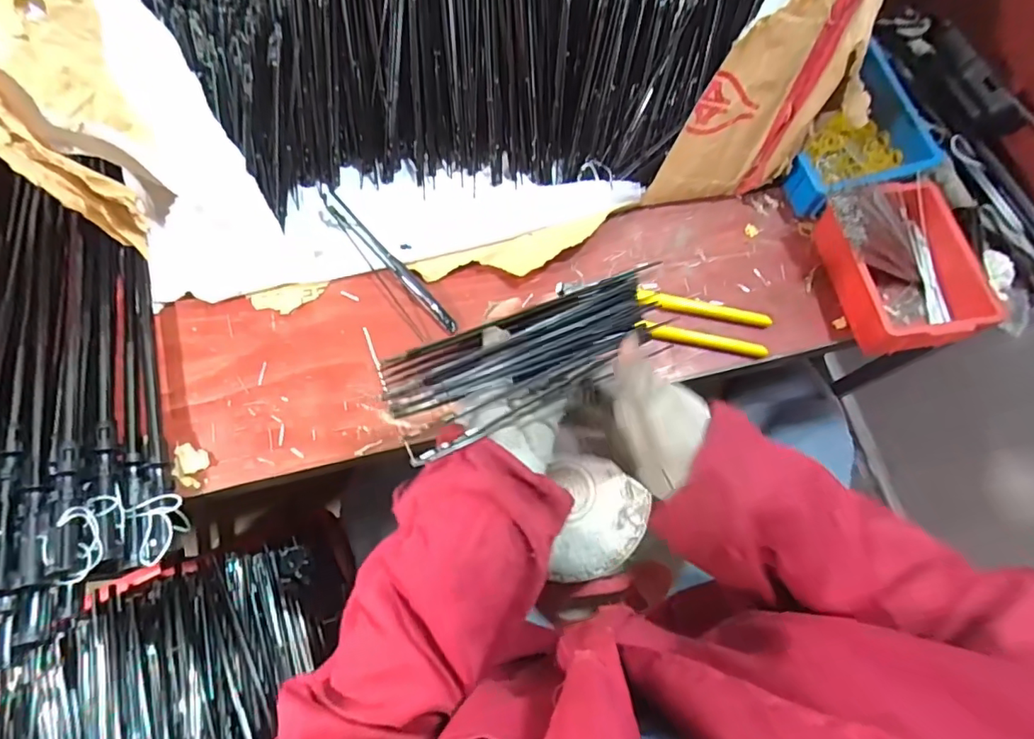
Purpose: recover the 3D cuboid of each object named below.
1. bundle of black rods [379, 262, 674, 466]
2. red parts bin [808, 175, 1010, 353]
[{"bbox_3d":[0.008,-0.010,0.373,0.189,0.051,0.057,-18,73,-9],"label":"bundle of black rods"},{"bbox_3d":[0.333,-0.088,0.481,0.107,0.068,0.147,-13,73,-2],"label":"red parts bin"}]

